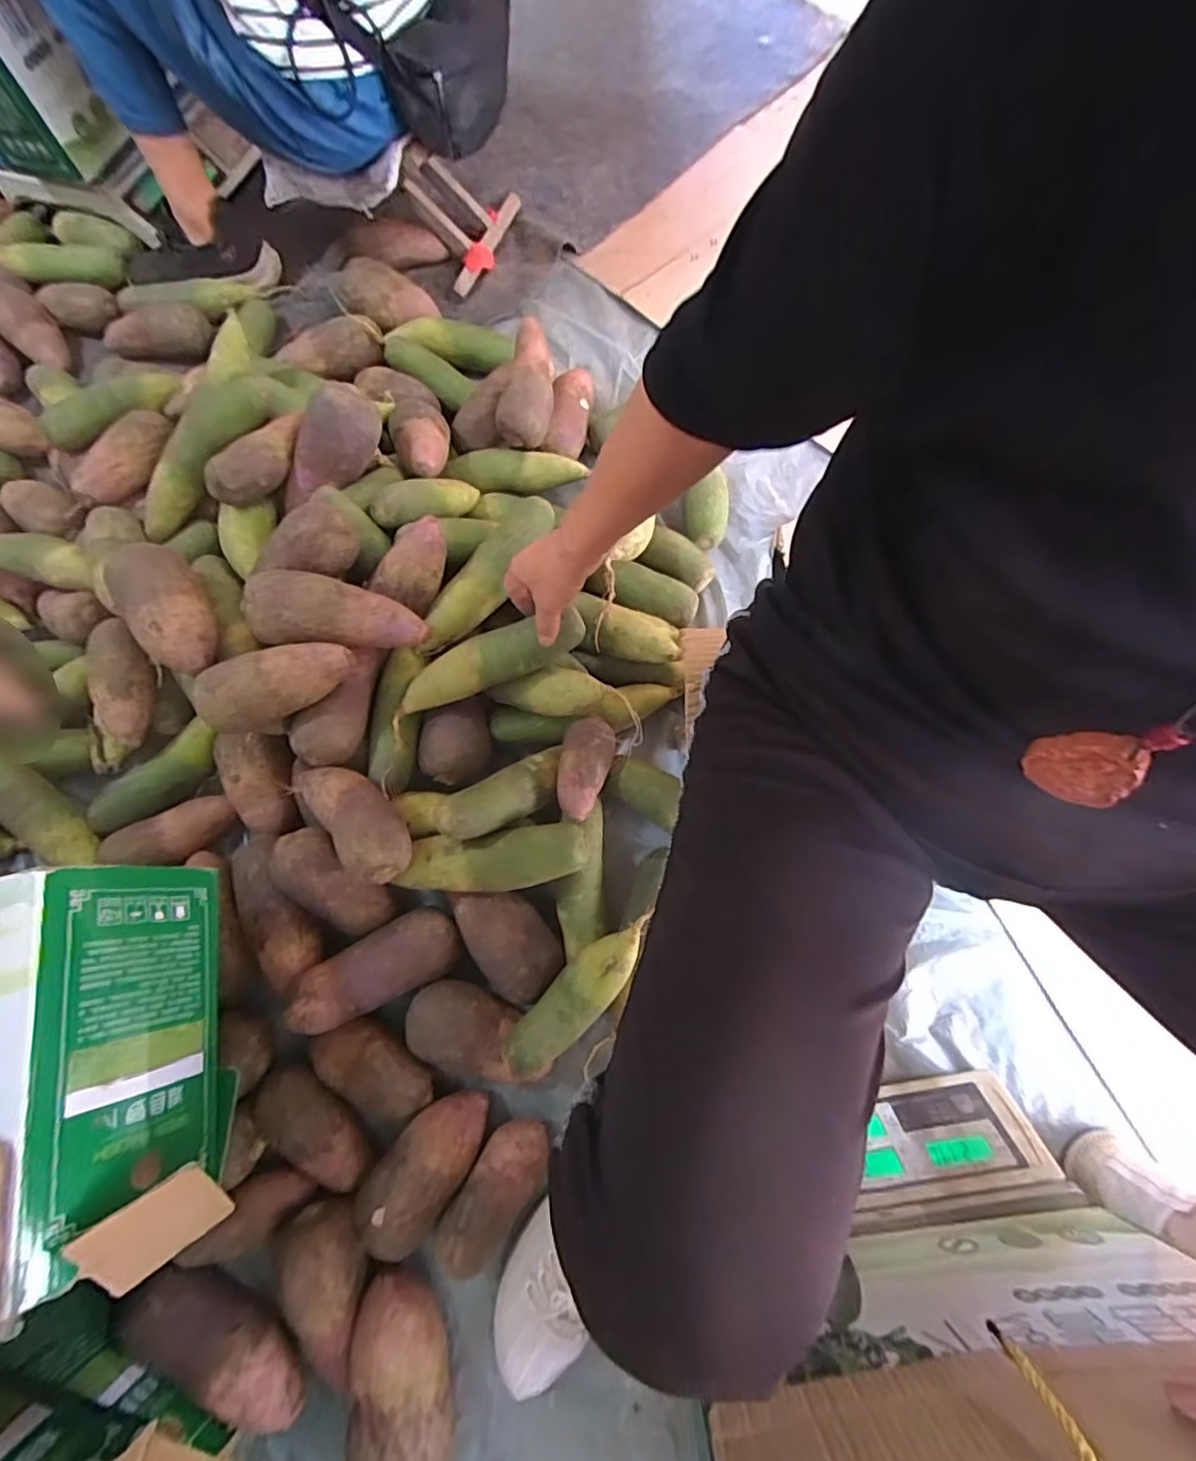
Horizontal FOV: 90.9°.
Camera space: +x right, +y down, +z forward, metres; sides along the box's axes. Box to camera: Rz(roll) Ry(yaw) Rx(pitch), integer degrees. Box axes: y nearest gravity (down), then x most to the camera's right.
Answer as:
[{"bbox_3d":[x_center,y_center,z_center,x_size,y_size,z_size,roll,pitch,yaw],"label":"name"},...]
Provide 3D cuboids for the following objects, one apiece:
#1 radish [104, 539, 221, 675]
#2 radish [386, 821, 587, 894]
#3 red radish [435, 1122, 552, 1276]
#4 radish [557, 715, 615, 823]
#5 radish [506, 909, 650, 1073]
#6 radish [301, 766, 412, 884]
[{"bbox_3d":[-0.455,-0.130,0.618,0.077,0.062,0.128,-28,73,-9],"label":"radish"},{"bbox_3d":[-0.107,0.137,0.613,0.198,0.051,0.061,-6,71,-1],"label":"radish"},{"bbox_3d":[-0.097,0.437,0.555,0.059,0.047,0.128,32,75,11],"label":"red radish"},{"bbox_3d":[-0.013,0.041,0.642,0.054,0.047,0.116,10,72,4],"label":"radish"},{"bbox_3d":[-0.014,0.252,0.571,0.052,0.059,0.185,42,77,13],"label":"radish"},{"bbox_3d":[-0.247,0.085,0.592,0.068,0.051,0.153,-41,76,-12],"label":"radish"}]

